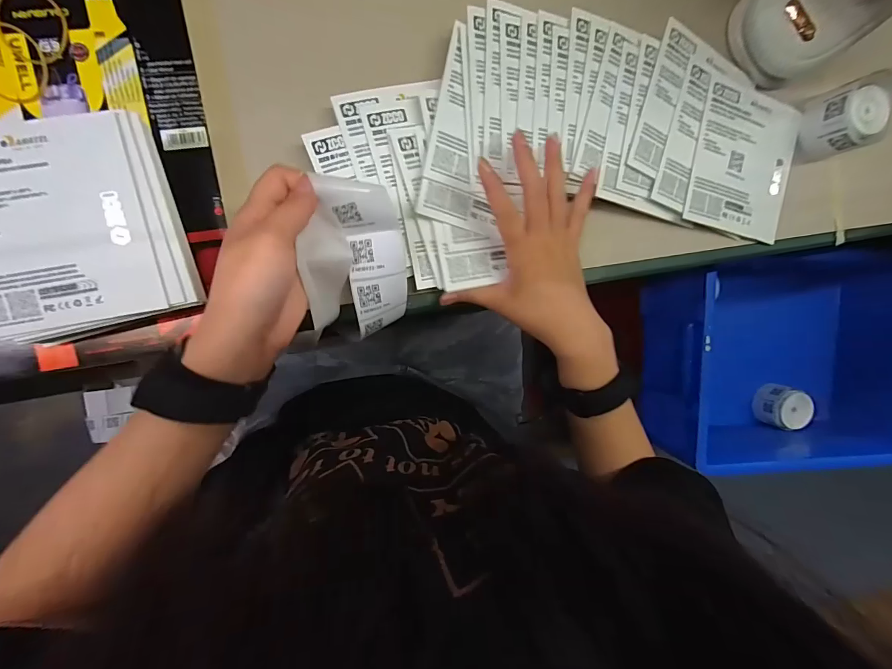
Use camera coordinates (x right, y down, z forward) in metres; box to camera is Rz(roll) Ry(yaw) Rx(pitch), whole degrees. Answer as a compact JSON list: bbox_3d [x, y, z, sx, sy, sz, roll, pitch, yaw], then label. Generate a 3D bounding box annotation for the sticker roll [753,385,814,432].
[{"bbox_3d":[0.569,0.121,0.662,0.063,0.056,0.069,3,95,-8],"label":"sticker roll"}]

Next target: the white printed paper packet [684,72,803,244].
[{"bbox_3d":[0.263,-0.152,0.346,0.106,0.004,0.123,9,92,-17],"label":"white printed paper packet"}]

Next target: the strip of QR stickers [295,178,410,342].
[{"bbox_3d":[-0.061,-0.049,0.274,0.072,0.021,0.109,-6,122,-20],"label":"strip of QR stickers"}]

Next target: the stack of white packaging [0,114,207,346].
[{"bbox_3d":[-0.236,-0.064,0.246,0.125,0.016,0.123,-13,97,-6],"label":"stack of white packaging"}]

